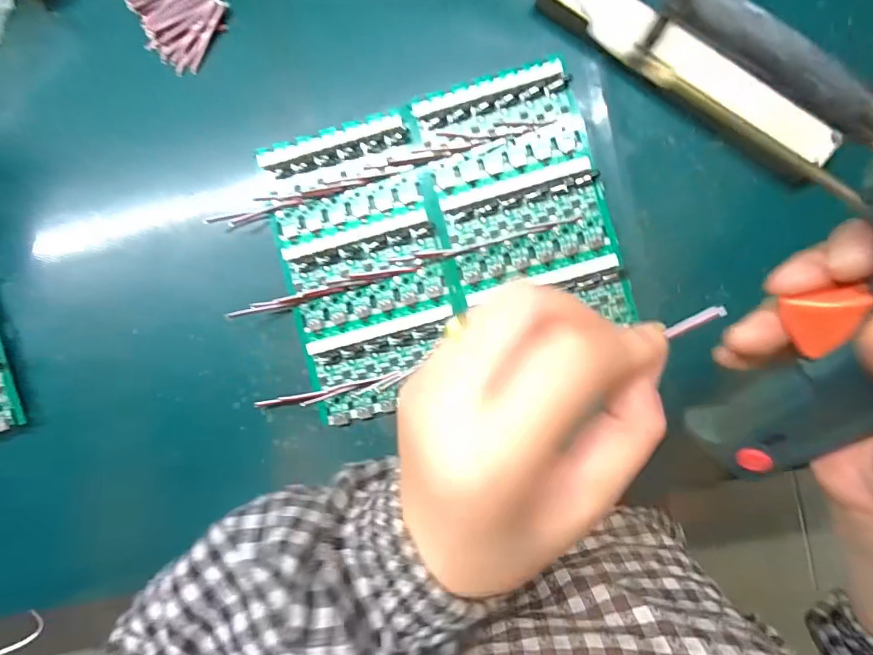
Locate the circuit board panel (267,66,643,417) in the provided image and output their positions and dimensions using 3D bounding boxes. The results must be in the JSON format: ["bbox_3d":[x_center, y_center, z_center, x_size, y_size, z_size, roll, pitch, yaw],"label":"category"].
[{"bbox_3d":[0.004,-0.055,0.289,0.204,0.006,0.177,-16,90,4],"label":"circuit board panel"}]

